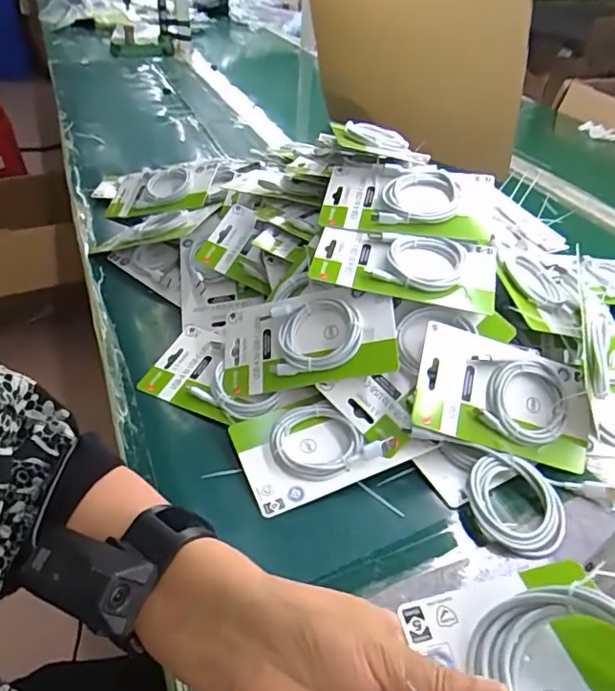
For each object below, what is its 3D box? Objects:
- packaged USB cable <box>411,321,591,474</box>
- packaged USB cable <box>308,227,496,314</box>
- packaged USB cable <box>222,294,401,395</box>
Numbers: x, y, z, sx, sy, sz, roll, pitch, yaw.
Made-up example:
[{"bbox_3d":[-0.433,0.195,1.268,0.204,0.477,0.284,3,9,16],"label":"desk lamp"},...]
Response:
[{"bbox_3d":[0.187,0.049,0.493,0.179,0.019,0.099,17,78,-6],"label":"packaged USB cable"},{"bbox_3d":[0.096,-0.081,0.533,0.178,0.018,0.084,9,53,7],"label":"packaged USB cable"},{"bbox_3d":[-0.004,-0.004,0.525,0.178,0.020,0.094,-10,67,19],"label":"packaged USB cable"}]

